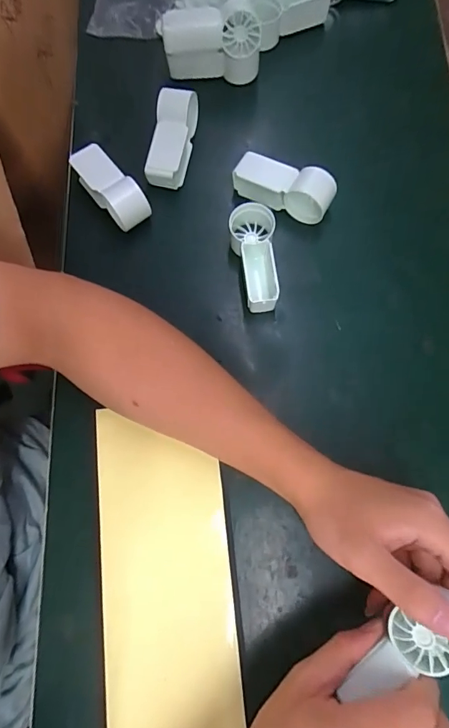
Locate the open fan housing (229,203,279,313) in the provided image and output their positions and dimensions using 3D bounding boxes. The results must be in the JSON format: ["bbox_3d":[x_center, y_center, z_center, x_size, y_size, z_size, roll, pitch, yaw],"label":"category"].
[{"bbox_3d":[0.027,-0.096,0.382,0.038,0.033,0.094,-4,75,1],"label":"open fan housing"}]

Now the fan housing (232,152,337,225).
[{"bbox_3d":[0.055,-0.167,0.398,0.093,0.042,0.031,26,77,8],"label":"fan housing"}]

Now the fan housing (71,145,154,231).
[{"bbox_3d":[-0.109,-0.167,0.403,0.035,0.045,0.089,-40,77,-8],"label":"fan housing"}]

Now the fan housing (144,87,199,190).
[{"bbox_3d":[-0.053,-0.219,0.414,0.034,0.037,0.091,14,89,6],"label":"fan housing"}]

